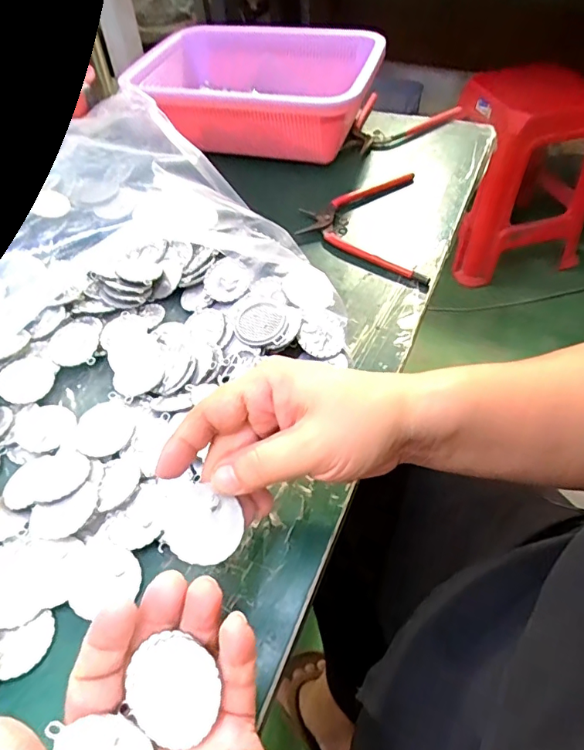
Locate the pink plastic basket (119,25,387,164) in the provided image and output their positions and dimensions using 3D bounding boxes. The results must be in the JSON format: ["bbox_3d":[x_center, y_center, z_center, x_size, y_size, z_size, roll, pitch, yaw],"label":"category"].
[{"bbox_3d":[-0.036,-0.331,0.566,0.263,0.090,0.196,5,52,8],"label":"pink plastic basket"}]

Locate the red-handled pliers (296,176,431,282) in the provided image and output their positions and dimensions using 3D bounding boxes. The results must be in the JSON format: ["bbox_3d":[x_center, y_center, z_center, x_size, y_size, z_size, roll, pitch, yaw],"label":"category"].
[{"bbox_3d":[0.064,-0.144,0.469,0.111,0.011,0.161,1,49,4],"label":"red-handled pliers"}]

